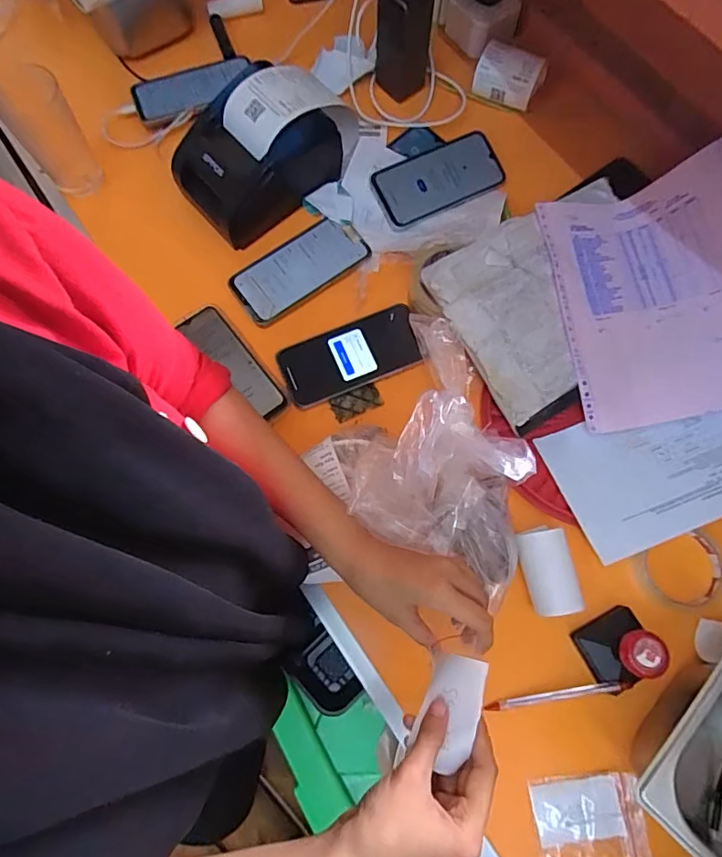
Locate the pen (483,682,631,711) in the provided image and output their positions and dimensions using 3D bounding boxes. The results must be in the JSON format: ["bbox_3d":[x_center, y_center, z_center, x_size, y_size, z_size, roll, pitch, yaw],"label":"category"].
[{"bbox_3d":[0.188,0.260,0.494,0.135,0.009,0.009,-13,73,8],"label":"pen"}]

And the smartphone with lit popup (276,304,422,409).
[{"bbox_3d":[-0.013,-0.085,0.599,0.164,0.008,0.079,-21,74,-7],"label":"smartphone with lit popup"}]

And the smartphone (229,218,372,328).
[{"bbox_3d":[-0.075,-0.198,0.627,0.167,0.005,0.080,-37,77,-11],"label":"smartphone"}]

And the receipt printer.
[{"bbox_3d":[-0.128,-0.323,0.612,0.162,0.097,0.136,-41,78,-12],"label":"receipt printer"}]

